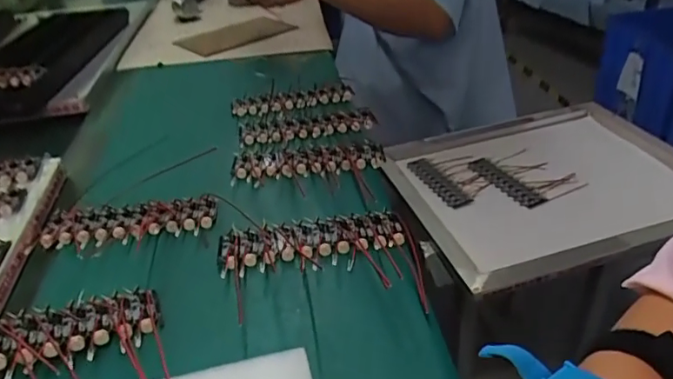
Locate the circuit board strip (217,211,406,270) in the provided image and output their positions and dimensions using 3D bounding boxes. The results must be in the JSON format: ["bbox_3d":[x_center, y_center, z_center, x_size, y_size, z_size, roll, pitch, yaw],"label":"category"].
[{"bbox_3d":[-0.022,0.042,0.456,0.155,0.011,0.054,-5,33,-7],"label":"circuit board strip"}]

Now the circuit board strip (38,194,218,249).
[{"bbox_3d":[-0.194,0.027,0.494,0.156,0.008,0.062,-5,33,-7],"label":"circuit board strip"}]

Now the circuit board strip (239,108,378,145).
[{"bbox_3d":[-0.037,-0.081,0.639,0.159,0.014,0.063,-10,35,-6],"label":"circuit board strip"}]

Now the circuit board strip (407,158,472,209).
[{"bbox_3d":[0.190,-0.015,0.985,0.047,0.011,0.166,-16,36,-15],"label":"circuit board strip"}]

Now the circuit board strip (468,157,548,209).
[{"bbox_3d":[0.310,-0.015,0.974,0.050,0.015,0.173,-18,37,-17],"label":"circuit board strip"}]

